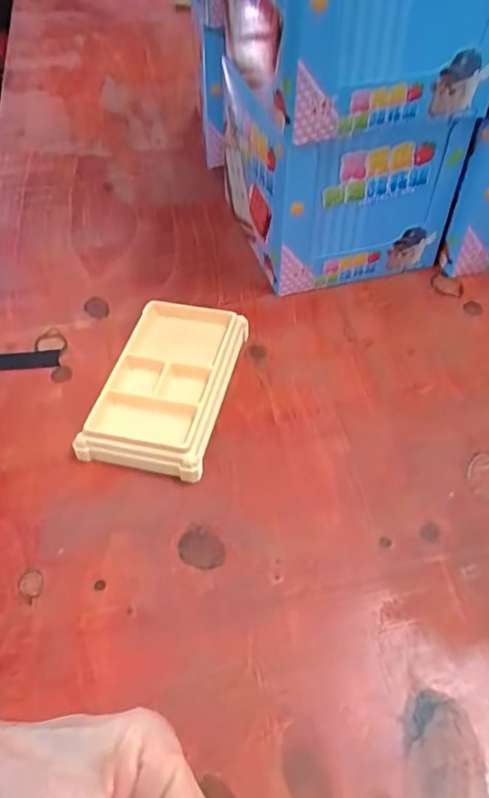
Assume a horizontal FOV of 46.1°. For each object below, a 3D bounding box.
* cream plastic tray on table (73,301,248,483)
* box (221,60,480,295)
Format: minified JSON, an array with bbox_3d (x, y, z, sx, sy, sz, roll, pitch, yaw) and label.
[{"bbox_3d":[-0.051,-0.011,0.396,0.078,0.029,0.135,10,49,8],"label":"cream plastic tray on table"},{"bbox_3d":[0.073,-0.191,0.487,0.144,0.133,0.161,-13,50,-12],"label":"box"}]

